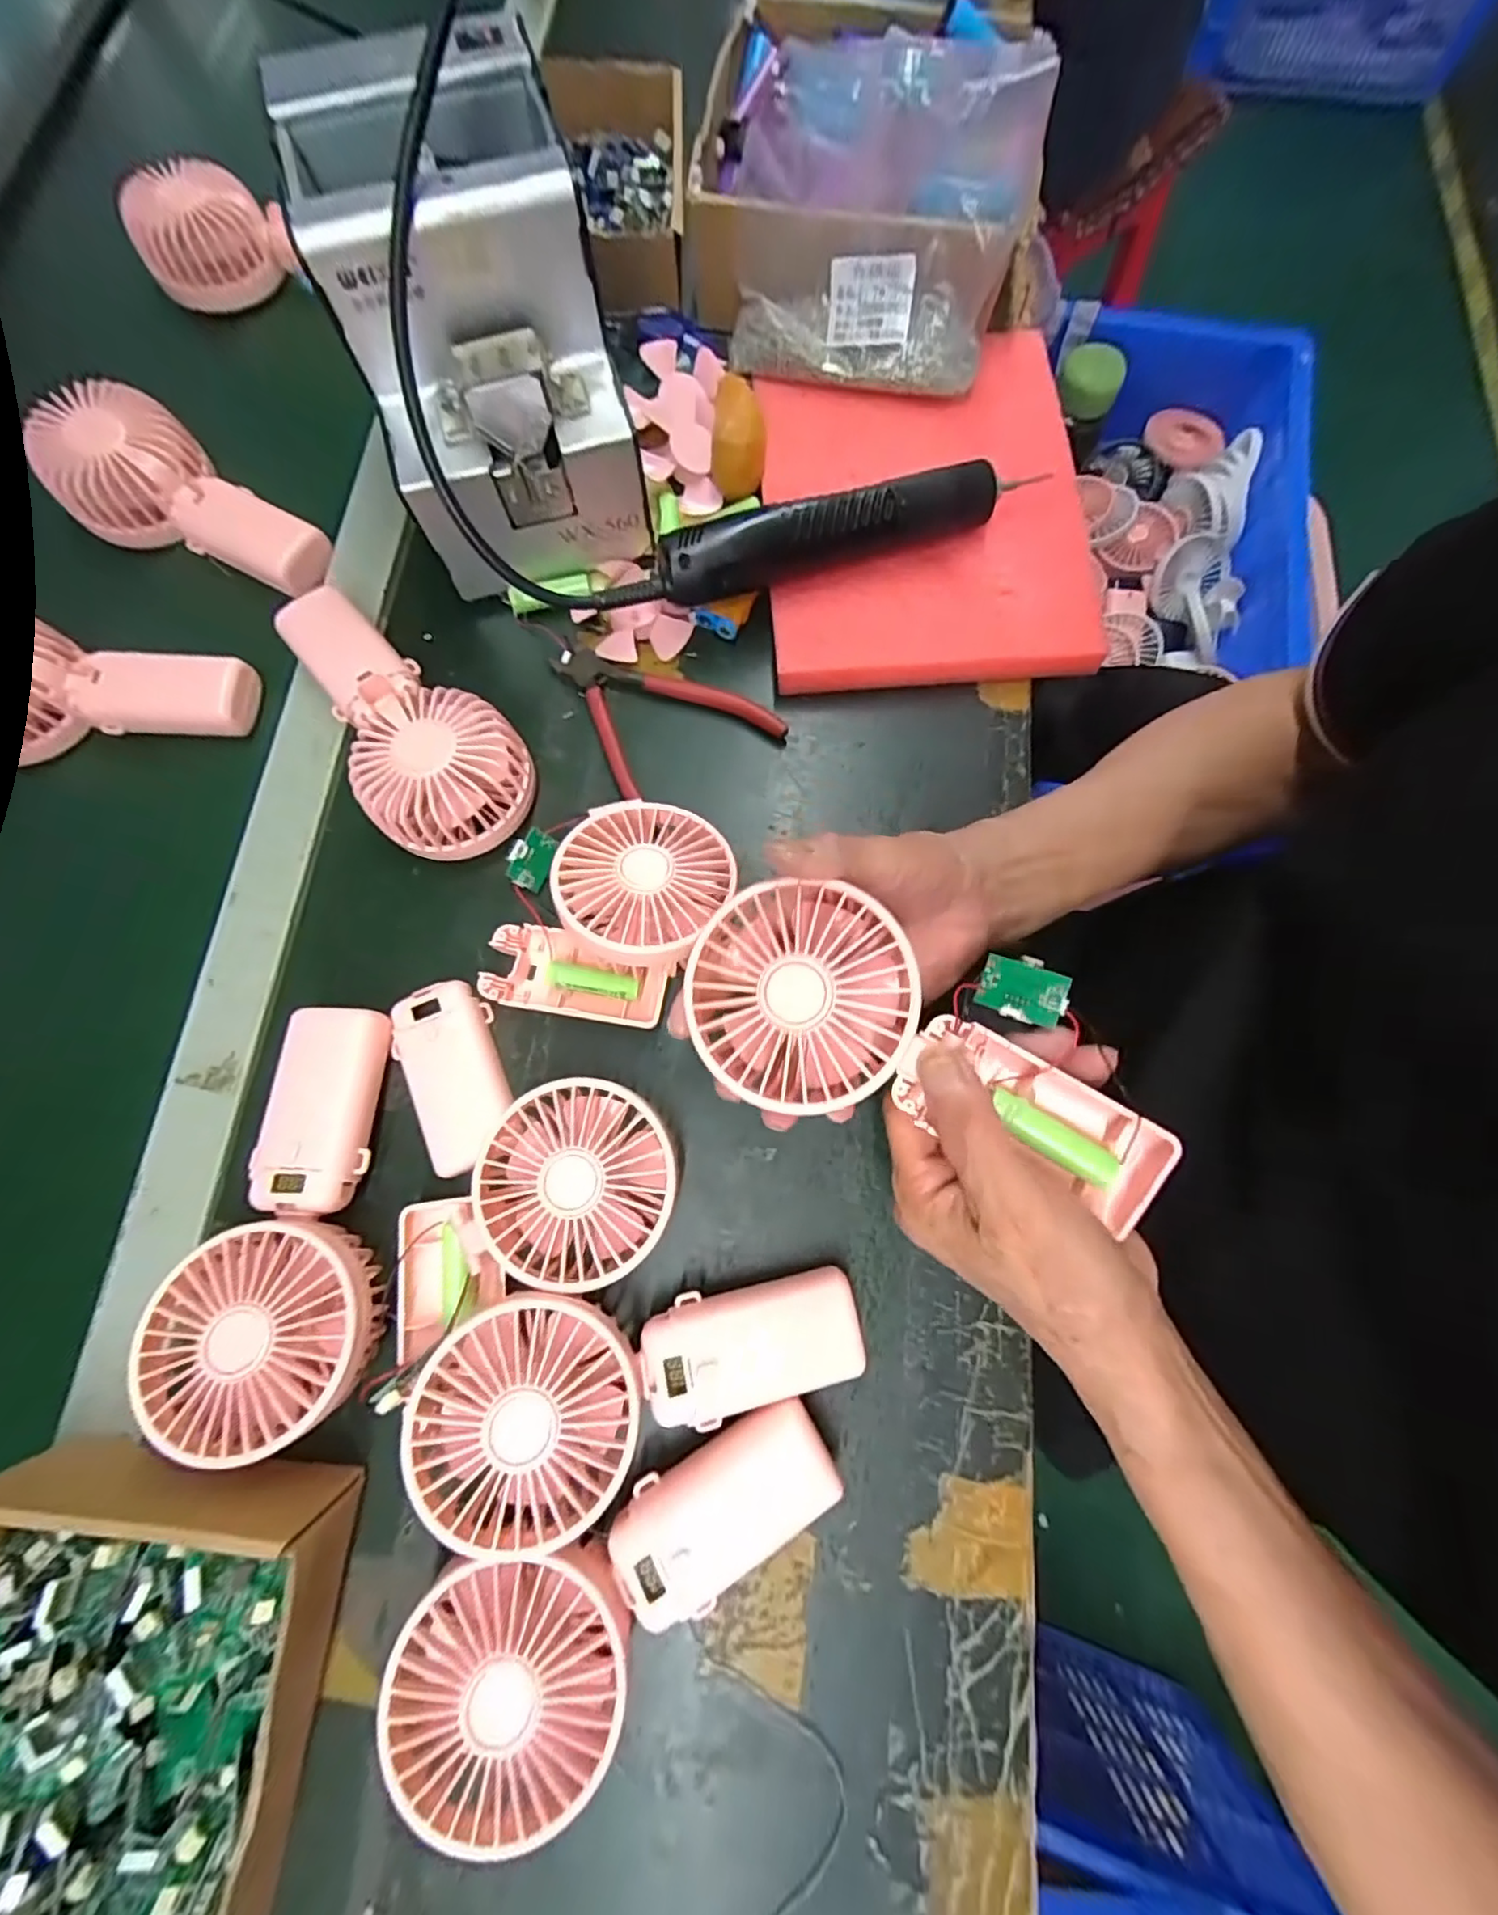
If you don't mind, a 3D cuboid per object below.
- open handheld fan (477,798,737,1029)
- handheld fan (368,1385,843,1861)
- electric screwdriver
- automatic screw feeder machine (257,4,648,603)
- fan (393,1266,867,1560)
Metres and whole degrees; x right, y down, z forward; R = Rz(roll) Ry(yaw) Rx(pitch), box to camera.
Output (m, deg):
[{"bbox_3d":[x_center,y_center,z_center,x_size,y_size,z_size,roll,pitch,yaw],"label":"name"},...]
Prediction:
[{"bbox_3d":[-0.069,-0.030,0.322,0.124,0.044,0.120,0,76,1],"label":"open handheld fan"},{"bbox_3d":[-0.050,0.250,0.259,0.180,0.047,0.083,-33,78,-7],"label":"handheld fan"},{"bbox_3d":[0.057,-0.249,0.372,0.220,0.039,0.029,-16,76,-3],"label":"electric screwdriver"},{"bbox_3d":[-0.143,-0.334,0.347,0.126,0.139,0.177,-17,76,-3],"label":"automatic screw feeder machine"},{"bbox_3d":[-0.044,0.170,0.275,0.180,0.057,0.086,-21,77,-4],"label":"fan"}]

